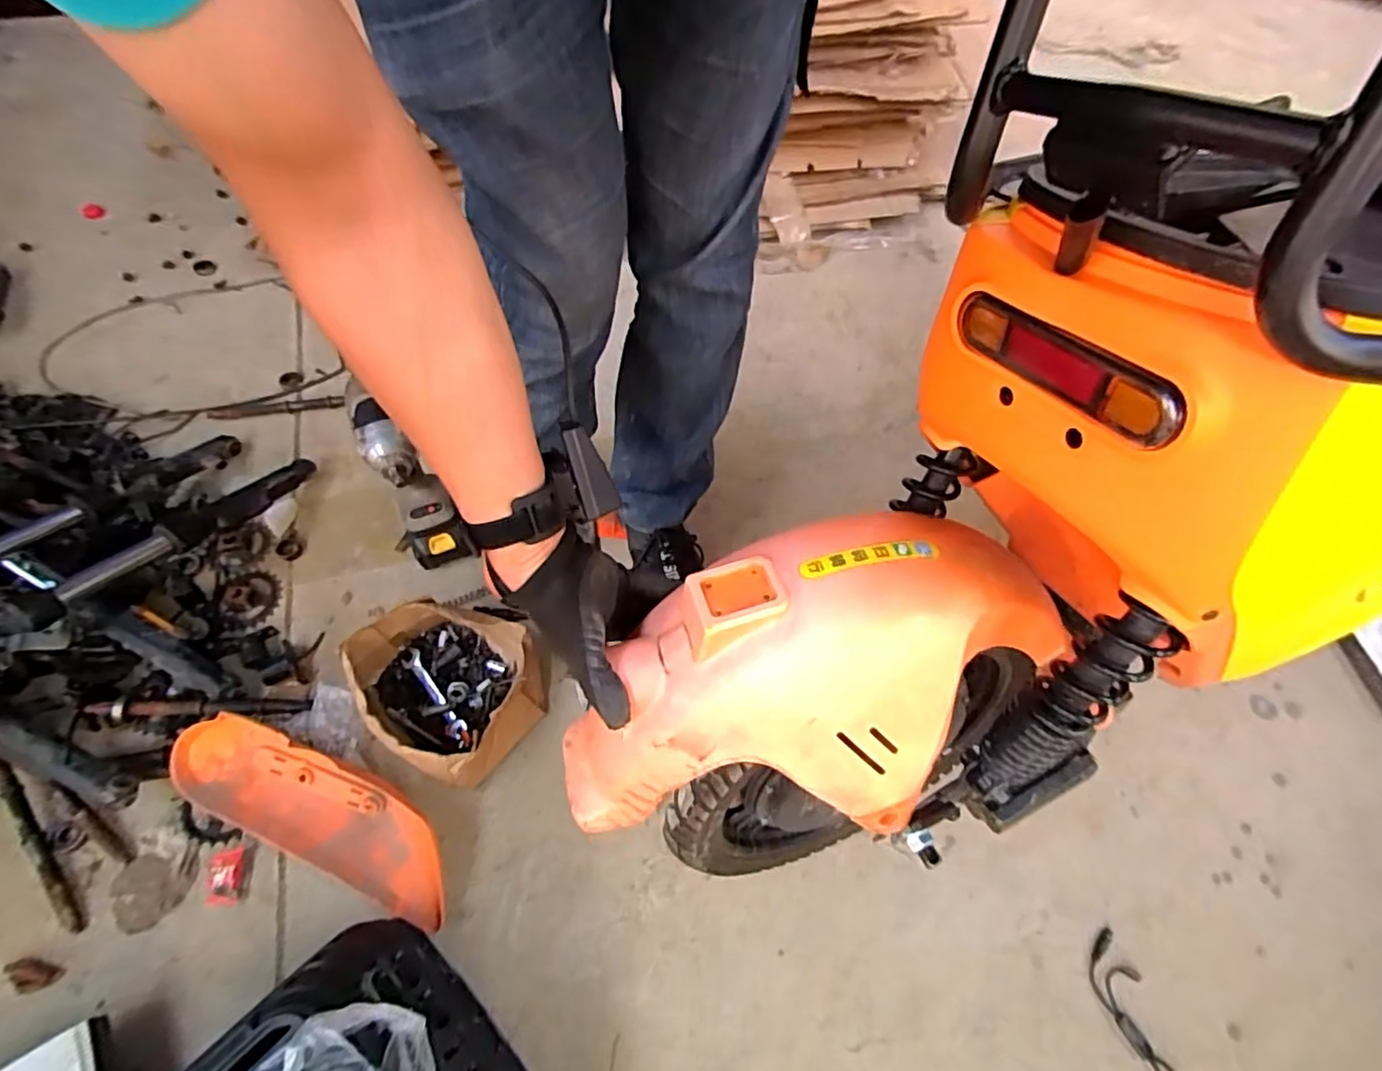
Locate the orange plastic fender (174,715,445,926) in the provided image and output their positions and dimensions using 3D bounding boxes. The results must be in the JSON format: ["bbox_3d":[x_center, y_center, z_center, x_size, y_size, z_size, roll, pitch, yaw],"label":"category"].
[{"bbox_3d":[-0.401,0.301,0.669,0.332,0.074,0.102,22,62,9],"label":"orange plastic fender"}]

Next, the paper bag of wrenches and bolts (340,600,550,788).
[{"bbox_3d":[-0.292,0.181,0.734,0.210,0.091,0.178,18,61,7],"label":"paper bag of wrenches and bolts"}]

